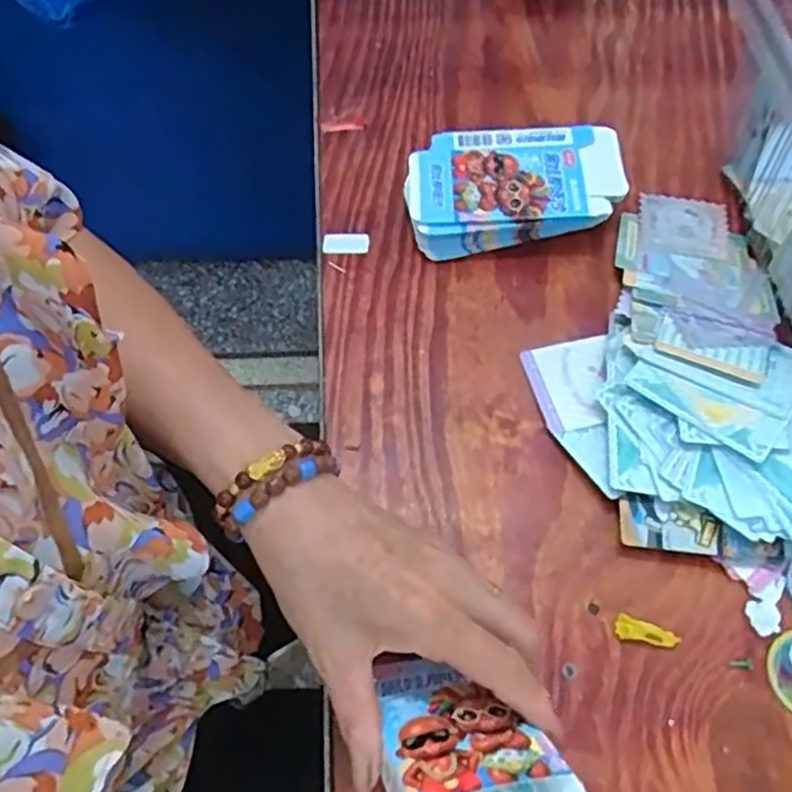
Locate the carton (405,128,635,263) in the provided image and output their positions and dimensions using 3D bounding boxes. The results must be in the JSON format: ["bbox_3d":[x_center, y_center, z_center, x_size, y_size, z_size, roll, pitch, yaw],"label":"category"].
[{"bbox_3d":[0.084,-0.150,0.513,0.151,0.038,0.085,-6,62,-3],"label":"carton"}]

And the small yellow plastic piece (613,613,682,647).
[{"bbox_3d":[0.133,0.126,0.376,0.033,0.004,0.012,16,63,9],"label":"small yellow plastic piece"}]

